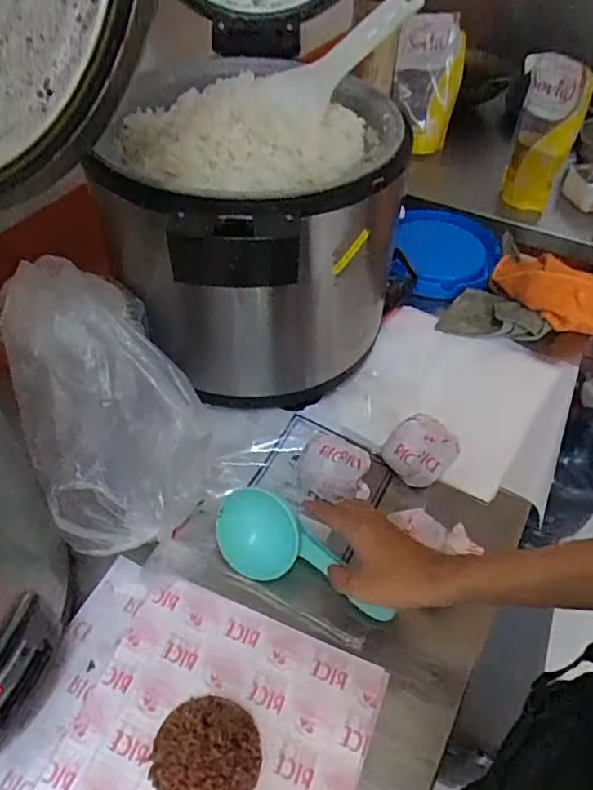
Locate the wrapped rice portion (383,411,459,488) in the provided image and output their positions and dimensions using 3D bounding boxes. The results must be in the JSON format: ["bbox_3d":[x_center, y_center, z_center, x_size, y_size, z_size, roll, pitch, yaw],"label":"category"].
[{"bbox_3d":[0.153,0.069,0.689,0.071,0.054,0.073,2,48,-2],"label":"wrapped rice portion"}]

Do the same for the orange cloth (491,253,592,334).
[{"bbox_3d":[0.406,-0.179,0.903,0.143,0.071,0.181,-12,50,-14],"label":"orange cloth"}]

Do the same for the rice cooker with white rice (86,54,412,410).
[{"bbox_3d":[-0.053,-0.169,0.693,0.323,0.342,0.321,9,48,5],"label":"rice cooker with white rice"}]

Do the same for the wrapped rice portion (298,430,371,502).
[{"bbox_3d":[0.046,0.088,0.667,0.085,0.052,0.061,15,49,10],"label":"wrapped rice portion"}]

